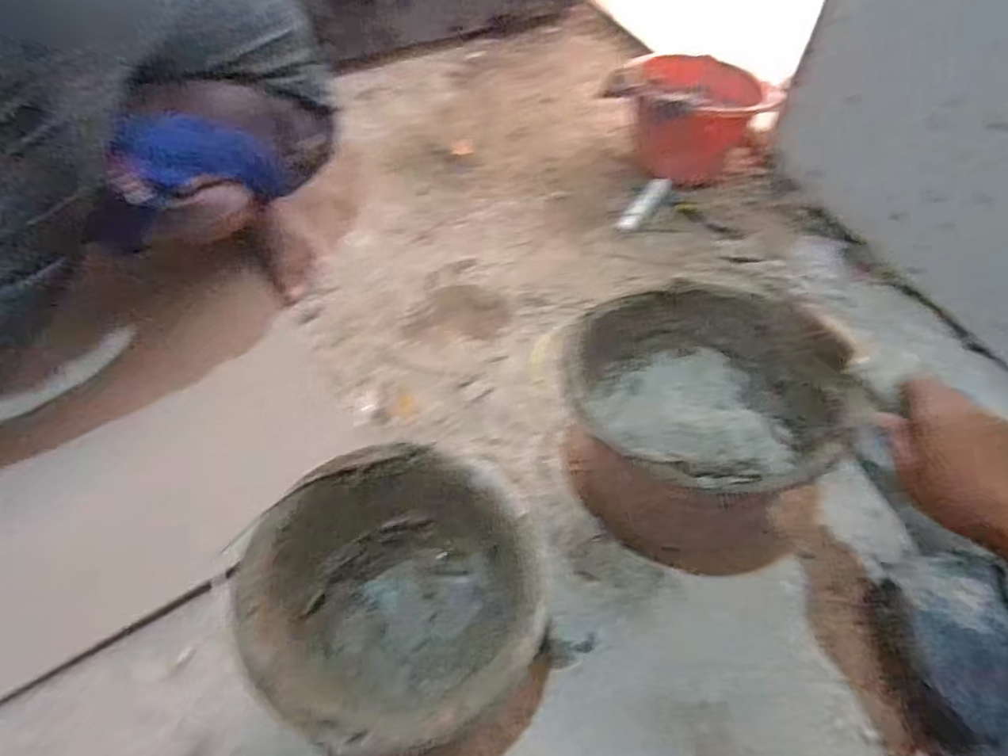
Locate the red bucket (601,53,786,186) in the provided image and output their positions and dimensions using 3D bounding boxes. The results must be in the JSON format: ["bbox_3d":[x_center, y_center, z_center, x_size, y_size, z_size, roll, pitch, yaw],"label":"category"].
[{"bbox_3d":[0.336,-0.485,1.129,0.227,0.159,0.227,1,54,-1],"label":"red bucket"}]

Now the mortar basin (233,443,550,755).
[{"bbox_3d":[-0.097,0.213,0.573,0.234,0.177,0.247,1,54,-1],"label":"mortar basin"}]

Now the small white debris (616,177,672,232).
[{"bbox_3d":[0.246,-0.301,1.063,0.041,0.031,0.143,30,58,19],"label":"small white debris"}]

